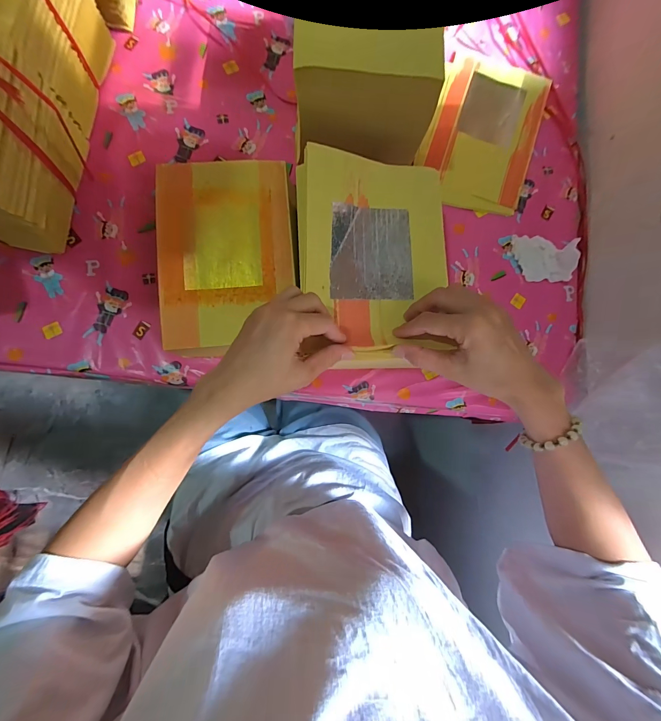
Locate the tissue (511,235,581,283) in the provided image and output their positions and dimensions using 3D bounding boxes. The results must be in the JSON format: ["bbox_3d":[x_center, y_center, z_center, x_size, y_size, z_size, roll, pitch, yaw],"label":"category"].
[{"bbox_3d":[0.315,-0.150,0.482,0.090,0.010,0.063,7,91,9],"label":"tissue"}]

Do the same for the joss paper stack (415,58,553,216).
[{"bbox_3d":[0.237,-0.350,0.503,0.167,0.013,0.242,18,82,-4],"label":"joss paper stack"}]

